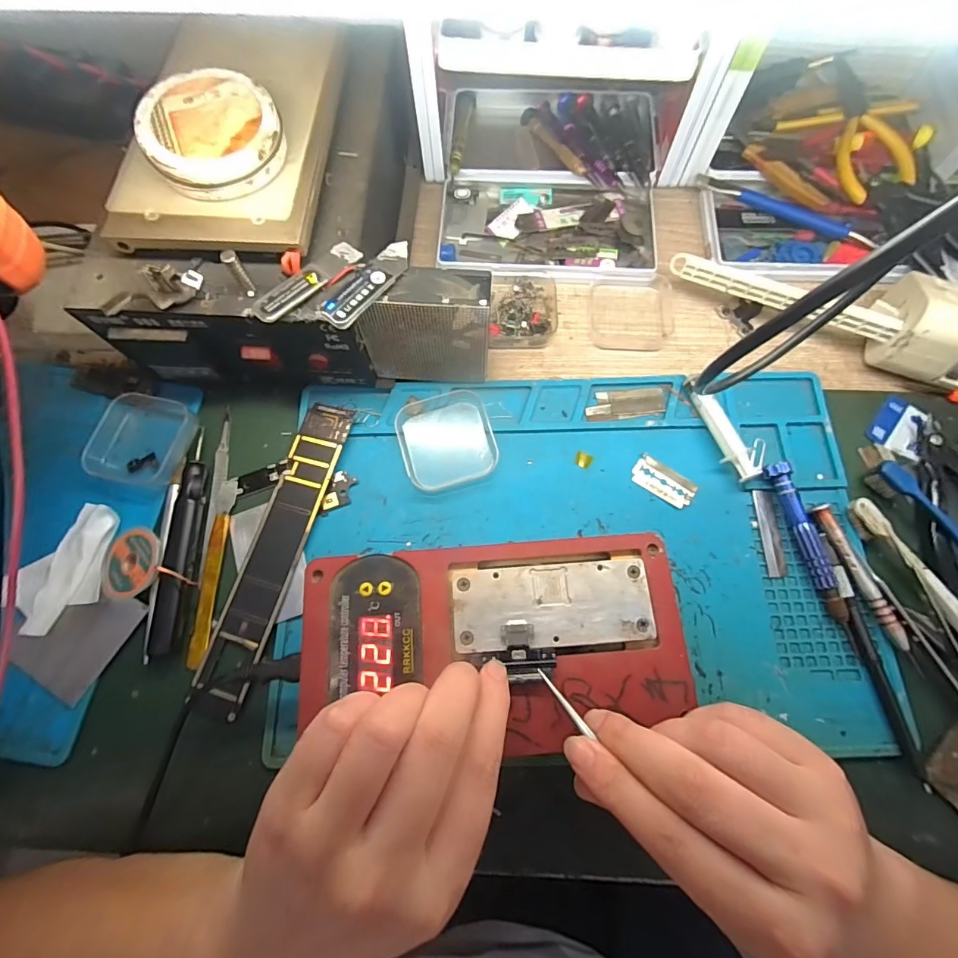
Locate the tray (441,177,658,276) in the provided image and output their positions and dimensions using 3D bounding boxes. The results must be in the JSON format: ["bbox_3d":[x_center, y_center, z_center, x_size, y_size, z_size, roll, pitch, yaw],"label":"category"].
[{"bbox_3d":[0.057,-0.210,0.378,0.173,0.020,0.102,5,74,3],"label":"tray"}]

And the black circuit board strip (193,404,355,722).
[{"bbox_3d":[-0.134,0.045,0.295,0.034,0.007,0.205,15,74,6],"label":"black circuit board strip"}]

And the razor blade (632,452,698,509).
[{"bbox_3d":[0.127,0.001,0.307,0.043,0.004,0.022,33,77,11],"label":"razor blade"}]

